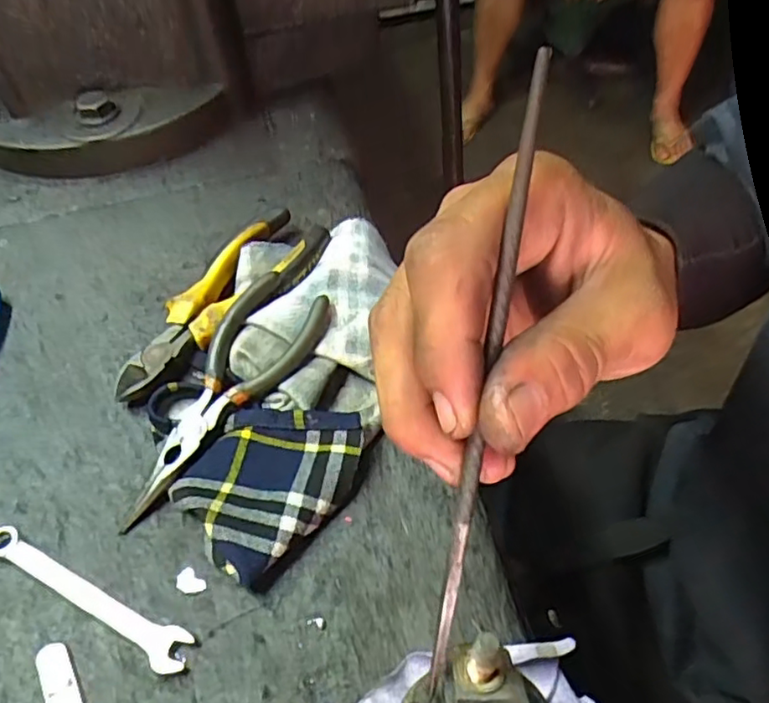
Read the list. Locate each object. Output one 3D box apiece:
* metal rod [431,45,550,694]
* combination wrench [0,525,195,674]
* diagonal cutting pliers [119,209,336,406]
[{"bbox_3d":[0.028,0.007,0.166,0.005,0.004,0.173,10,94,10],"label":"metal rod"},{"bbox_3d":[-0.131,0.106,0.273,0.111,0.010,0.016,23,54,20],"label":"combination wrench"},{"bbox_3d":[-0.093,-0.026,0.366,0.048,0.033,0.151,29,56,23],"label":"diagonal cutting pliers"}]

